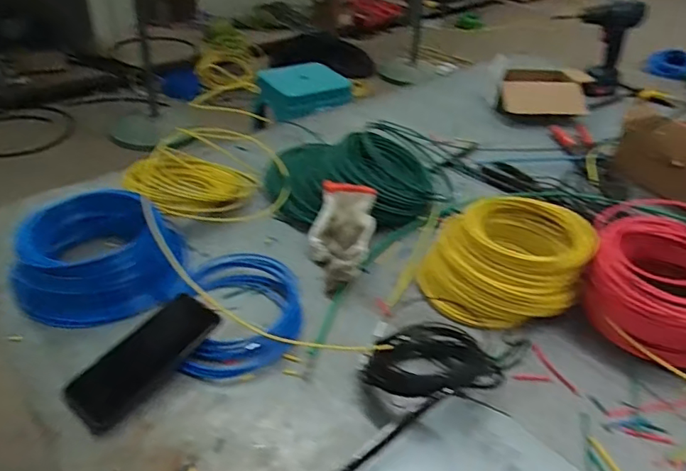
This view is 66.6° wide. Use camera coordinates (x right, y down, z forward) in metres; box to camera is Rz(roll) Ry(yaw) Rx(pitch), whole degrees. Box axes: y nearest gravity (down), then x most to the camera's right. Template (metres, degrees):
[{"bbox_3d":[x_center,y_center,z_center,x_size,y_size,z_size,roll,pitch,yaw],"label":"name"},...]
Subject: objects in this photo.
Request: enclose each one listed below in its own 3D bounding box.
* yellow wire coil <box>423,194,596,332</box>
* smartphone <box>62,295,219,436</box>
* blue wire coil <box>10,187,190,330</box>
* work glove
[{"bbox_3d":[0.210,0.034,0.681,0.183,0.100,0.176,3,38,-2],"label":"yellow wire coil"},{"bbox_3d":[-0.219,0.134,0.576,0.073,0.011,0.167,28,52,20],"label":"smartphone"},{"bbox_3d":[-0.313,0.022,0.686,0.200,0.092,0.159,-8,39,-17],"label":"blue wire coil"},{"bbox_3d":[-0.002,0.001,0.728,0.085,0.063,0.160,6,38,1],"label":"work glove"}]

